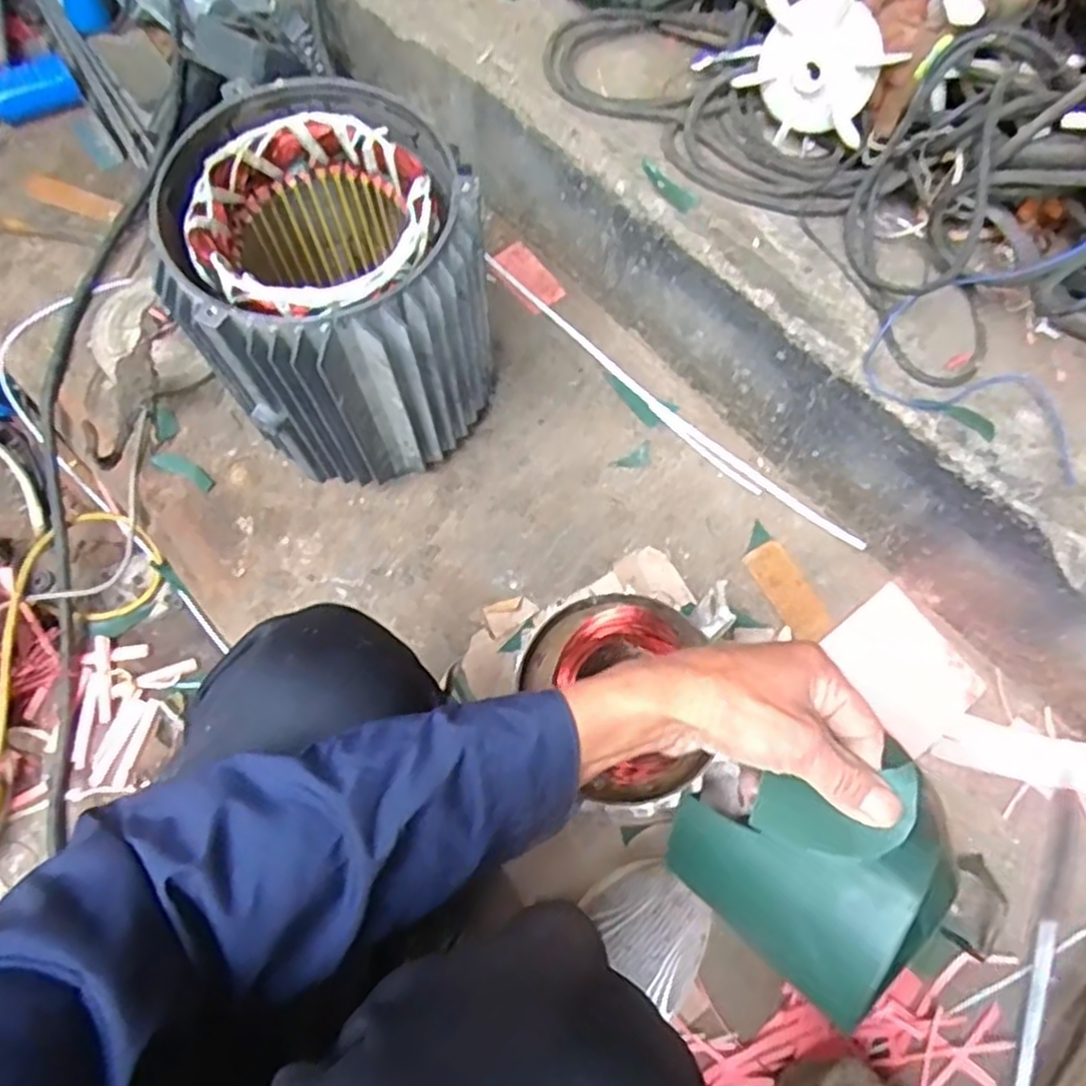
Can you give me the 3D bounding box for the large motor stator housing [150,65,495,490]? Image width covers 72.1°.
[{"bbox_3d":[-0.177,-0.200,0.664,0.227,0.264,0.223,1,69,-2],"label":"large motor stator housing"}]

